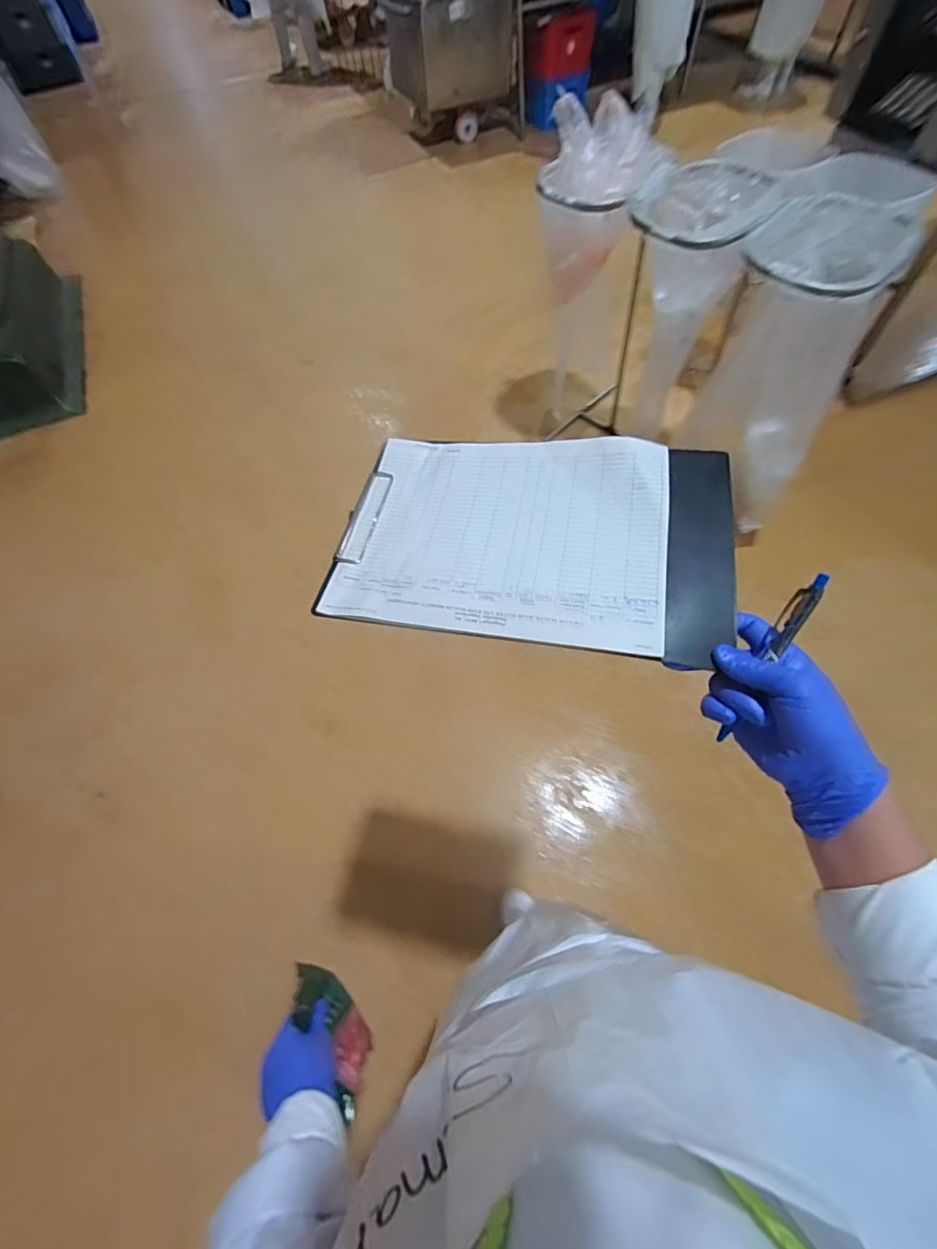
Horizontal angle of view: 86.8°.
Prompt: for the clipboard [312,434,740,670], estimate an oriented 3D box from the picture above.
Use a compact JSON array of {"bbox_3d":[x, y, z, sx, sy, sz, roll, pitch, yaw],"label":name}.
[{"bbox_3d":[0.054,-0.085,0.439,0.334,0.016,0.219,6,61,12],"label":"clipboard"}]

